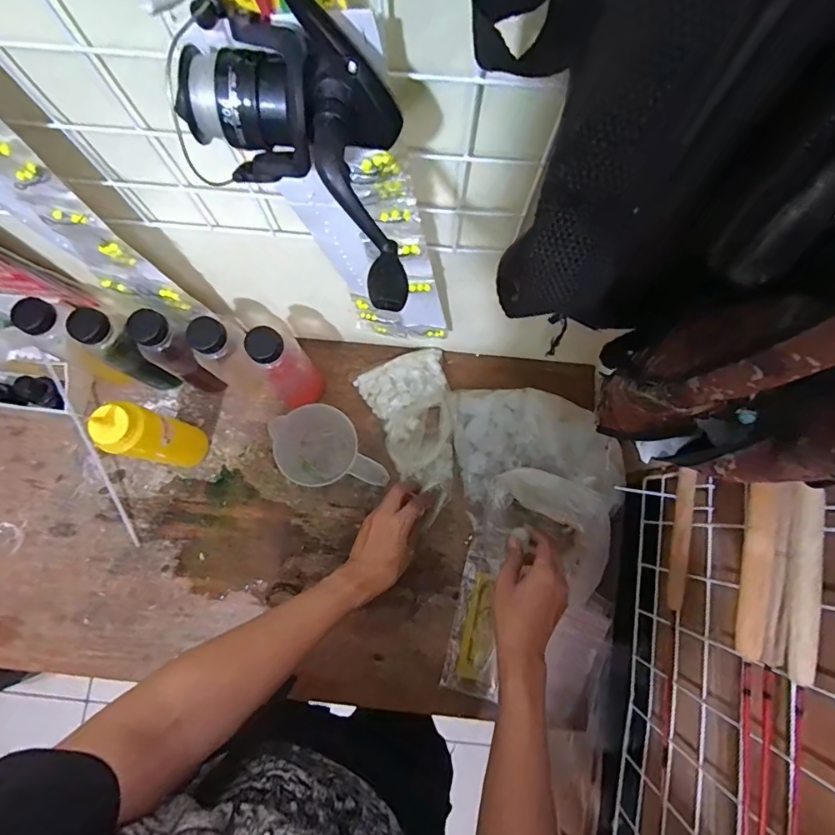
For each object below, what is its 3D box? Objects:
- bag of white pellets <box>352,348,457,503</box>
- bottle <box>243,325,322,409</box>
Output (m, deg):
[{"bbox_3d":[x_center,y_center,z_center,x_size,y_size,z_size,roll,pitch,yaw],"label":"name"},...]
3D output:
[{"bbox_3d":[0.000,0.007,0.676,0.125,0.045,0.199,-21,79,-4],"label":"bag of white pellets"},{"bbox_3d":[-0.161,-0.057,0.614,0.052,0.187,0.058,-26,79,-5],"label":"bottle"}]

